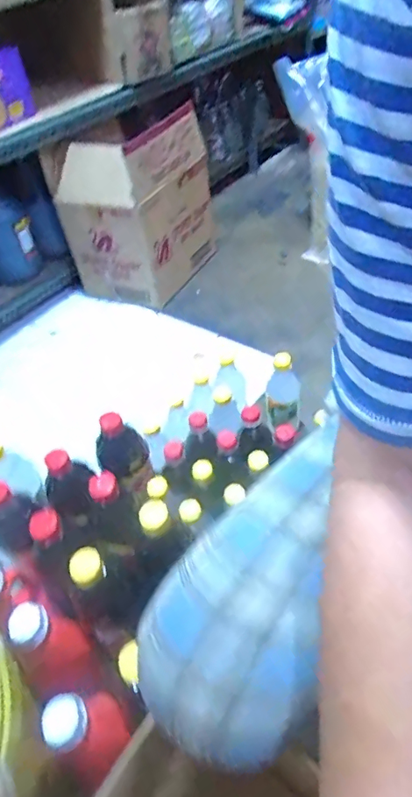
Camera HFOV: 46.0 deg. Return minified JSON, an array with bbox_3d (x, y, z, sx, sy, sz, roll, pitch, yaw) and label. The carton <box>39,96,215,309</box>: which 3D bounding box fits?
[{"bbox_3d":[-0.160,-0.510,1.300,0.232,0.392,0.371,19,51,25],"label":"carton"}]

